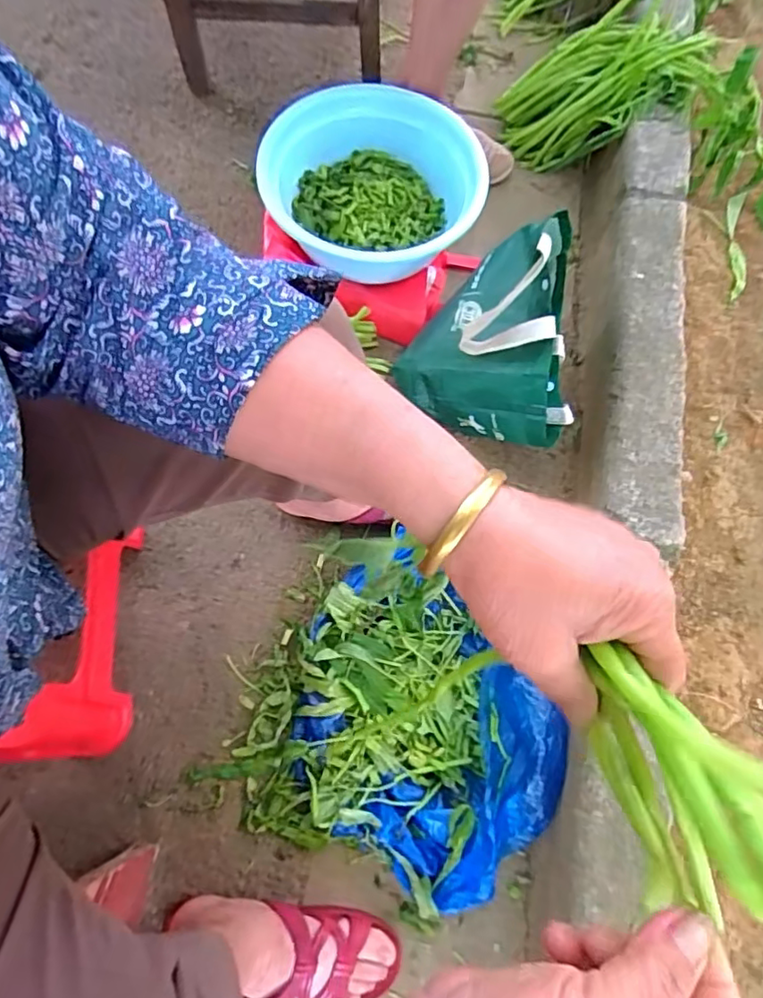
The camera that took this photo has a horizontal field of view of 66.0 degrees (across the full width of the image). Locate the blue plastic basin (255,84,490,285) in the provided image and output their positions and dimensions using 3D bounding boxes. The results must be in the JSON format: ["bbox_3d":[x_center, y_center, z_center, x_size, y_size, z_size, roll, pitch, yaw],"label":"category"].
[{"bbox_3d":[-0.009,-0.453,0.874,0.288,0.123,0.314,0,71,-1],"label":"blue plastic basin"}]

